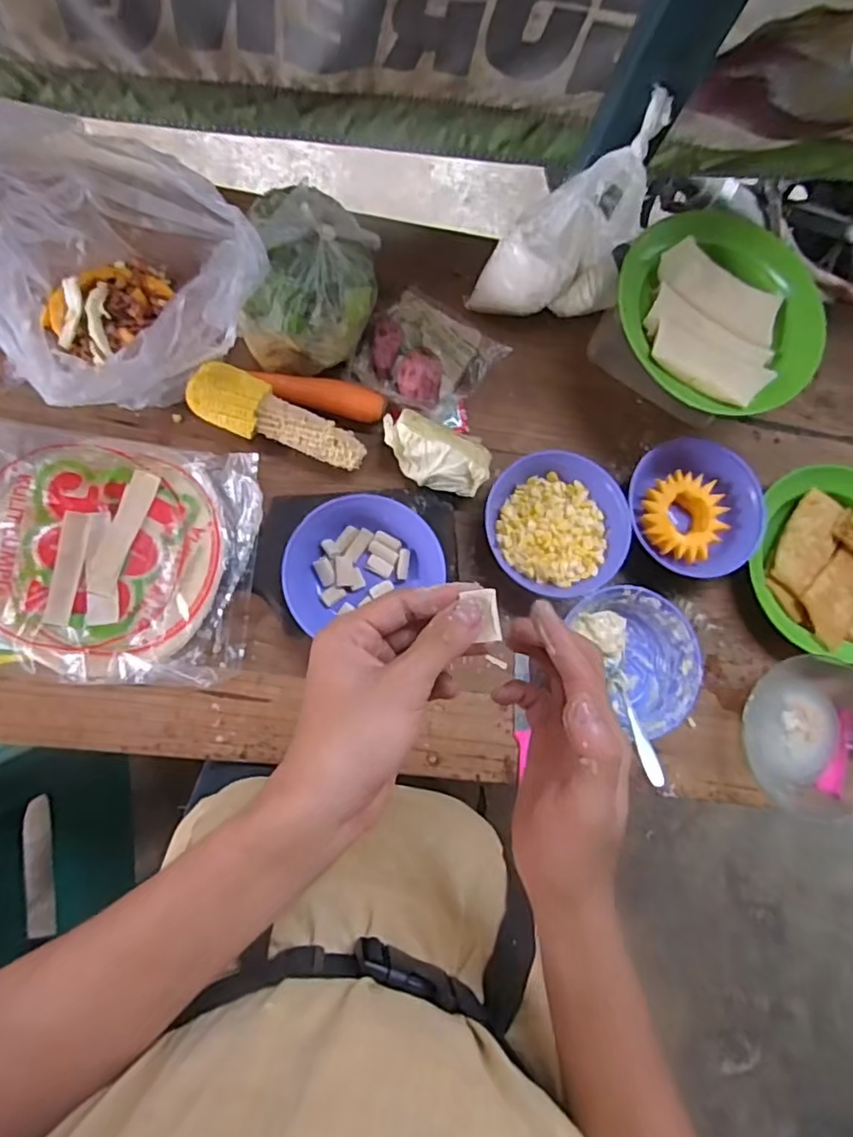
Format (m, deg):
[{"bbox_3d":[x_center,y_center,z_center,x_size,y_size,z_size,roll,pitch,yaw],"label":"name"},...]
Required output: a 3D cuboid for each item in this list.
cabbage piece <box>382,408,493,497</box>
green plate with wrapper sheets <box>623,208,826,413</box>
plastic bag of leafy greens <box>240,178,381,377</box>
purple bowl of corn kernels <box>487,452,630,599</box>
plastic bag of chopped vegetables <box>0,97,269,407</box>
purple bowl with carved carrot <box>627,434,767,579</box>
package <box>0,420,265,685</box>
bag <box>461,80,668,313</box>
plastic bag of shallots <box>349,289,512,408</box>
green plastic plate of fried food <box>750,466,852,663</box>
[{"bbox_3d":[0.008,-0.114,0.612,0.113,0.046,0.062,19,83,-2],"label":"cabbage piece"},{"bbox_3d":[0.300,-0.254,0.607,0.201,0.051,0.195,2,77,-11],"label":"green plate with wrapper sheets"},{"bbox_3d":[-0.110,-0.276,0.597,0.121,0.084,0.153,9,83,-3],"label":"plastic bag of leafy greens"},{"bbox_3d":[0.132,-0.047,0.633,0.144,0.045,0.140,0,84,-4],"label":"purple bowl of corn kernels"},{"bbox_3d":[-0.265,-0.259,0.534,0.209,0.202,0.216,-32,87,-7],"label":"plastic bag of chopped vegetables"},{"bbox_3d":[0.283,-0.067,0.661,0.147,0.046,0.138,0,84,-4],"label":"purple bowl with carved carrot"},{"bbox_3d":[-0.294,-0.012,0.577,0.252,0.032,0.224,7,79,-7],"label":"package"},{"bbox_3d":[0.132,-0.322,0.608,0.150,0.181,0.085,-12,85,-6],"label":"bag"},{"bbox_3d":[0.003,-0.224,0.649,0.127,0.057,0.132,33,83,0],"label":"plastic bag of shallots"},{"bbox_3d":[0.445,-0.007,0.675,0.196,0.049,0.204,0,84,-4],"label":"green plastic plate of fried food"}]

